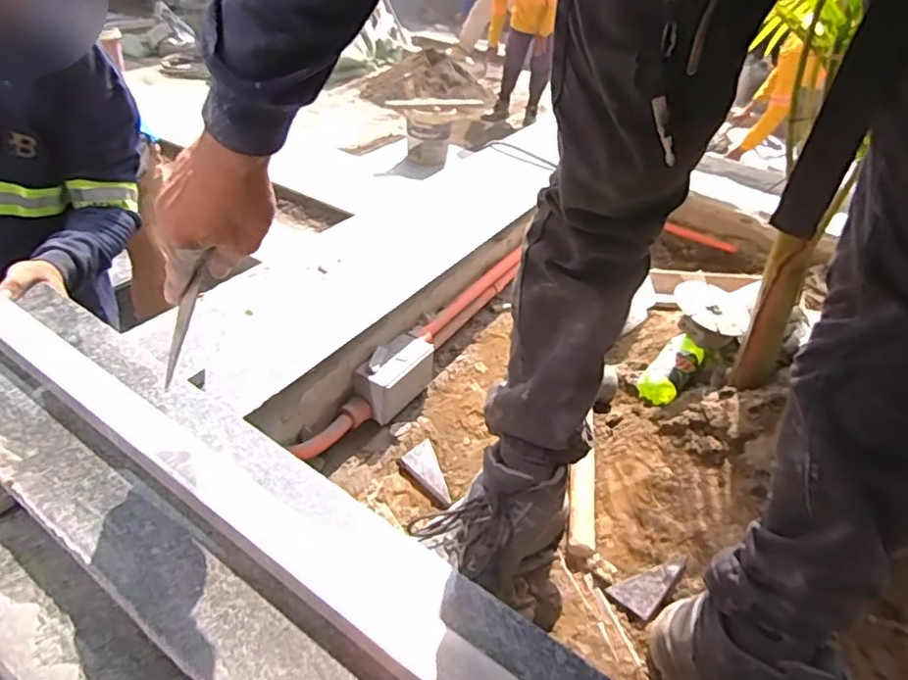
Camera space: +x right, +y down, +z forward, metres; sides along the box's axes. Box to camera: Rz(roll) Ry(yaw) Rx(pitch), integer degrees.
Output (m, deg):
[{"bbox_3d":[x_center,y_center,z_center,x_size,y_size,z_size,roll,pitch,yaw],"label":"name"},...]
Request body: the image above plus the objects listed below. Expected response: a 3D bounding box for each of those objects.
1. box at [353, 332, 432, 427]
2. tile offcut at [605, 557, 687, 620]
[{"bbox_3d":[-0.083,0.057,0.870,0.068,0.089,0.128,24,41,22],"label":"box"},{"bbox_3d":[0.223,0.271,0.688,0.084,0.009,0.053,-42,41,-21],"label":"tile offcut"}]

